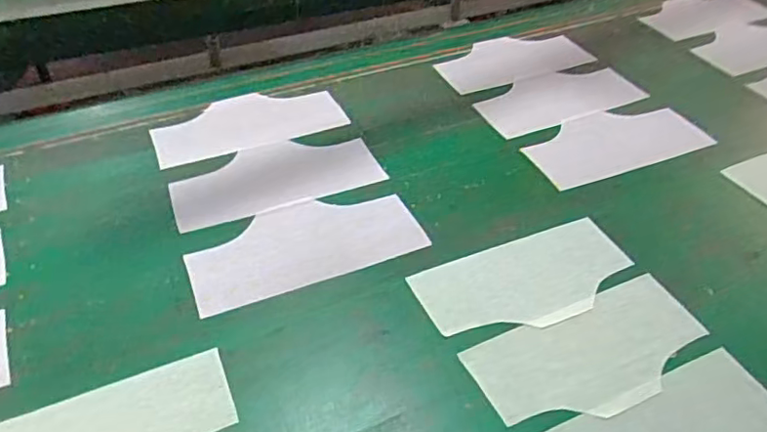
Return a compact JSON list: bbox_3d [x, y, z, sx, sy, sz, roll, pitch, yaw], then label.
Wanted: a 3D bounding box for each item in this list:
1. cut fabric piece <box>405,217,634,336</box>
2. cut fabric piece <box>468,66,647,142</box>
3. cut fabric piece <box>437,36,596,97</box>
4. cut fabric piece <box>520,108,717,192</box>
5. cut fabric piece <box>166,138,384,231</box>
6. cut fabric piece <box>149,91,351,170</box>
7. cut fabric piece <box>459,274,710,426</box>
[{"bbox_3d":[0.184,0.078,0.768,0.276,0.007,0.129,-15,44,-18],"label":"cut fabric piece"},{"bbox_3d":[0.321,-0.216,1.104,0.323,0.010,0.146,-19,46,-22],"label":"cut fabric piece"},{"bbox_3d":[0.250,-0.312,1.201,0.319,0.011,0.159,-17,45,-22],"label":"cut fabric piece"},{"bbox_3d":[0.376,-0.126,0.994,0.298,0.011,0.156,-16,45,-19],"label":"cut fabric piece"},{"bbox_3d":[-0.162,-0.065,0.922,0.301,0.010,0.156,-13,44,-16],"label":"cut fabric piece"},{"bbox_3d":[-0.227,-0.161,1.025,0.303,0.011,0.144,-13,44,-16],"label":"cut fabric piece"},{"bbox_3d":[0.238,0.151,0.683,0.280,0.009,0.132,-17,45,-20],"label":"cut fabric piece"}]

